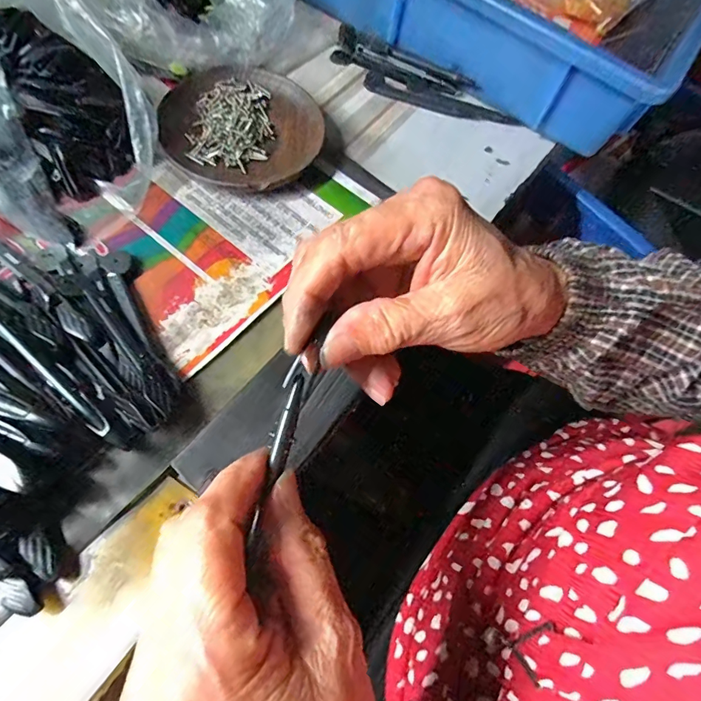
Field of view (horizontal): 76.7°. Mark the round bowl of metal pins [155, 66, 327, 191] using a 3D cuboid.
[{"bbox_3d":[-0.079,-0.162,0.326,0.113,0.028,0.112,1,59,-2],"label":"round bowl of metal pins"}]

